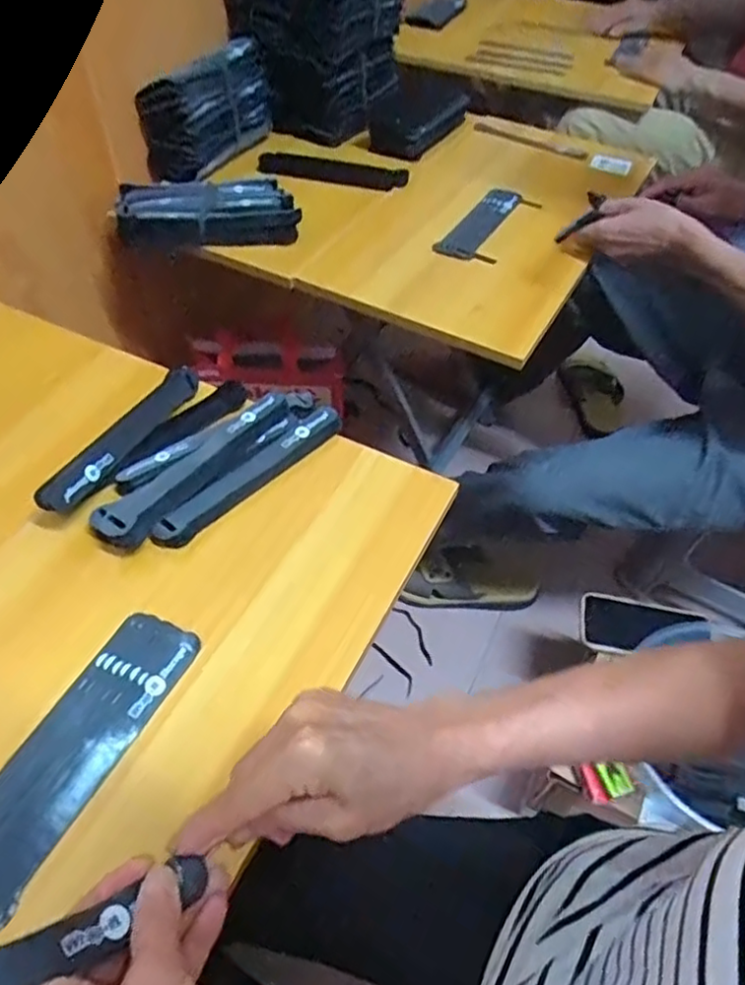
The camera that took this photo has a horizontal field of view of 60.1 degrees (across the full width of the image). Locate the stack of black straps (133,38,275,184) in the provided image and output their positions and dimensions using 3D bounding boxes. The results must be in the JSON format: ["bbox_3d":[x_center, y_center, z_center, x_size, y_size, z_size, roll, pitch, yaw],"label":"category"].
[{"bbox_3d":[-0.239,-0.547,0.910,0.124,0.132,0.190,12,50,8],"label":"stack of black straps"}]

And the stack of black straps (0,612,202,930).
[{"bbox_3d":[-0.195,0.168,0.418,0.060,0.015,0.198,22,52,15],"label":"stack of black straps"}]

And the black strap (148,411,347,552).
[{"bbox_3d":[-0.103,-0.016,0.560,0.035,0.020,0.194,35,56,24],"label":"black strap"}]

